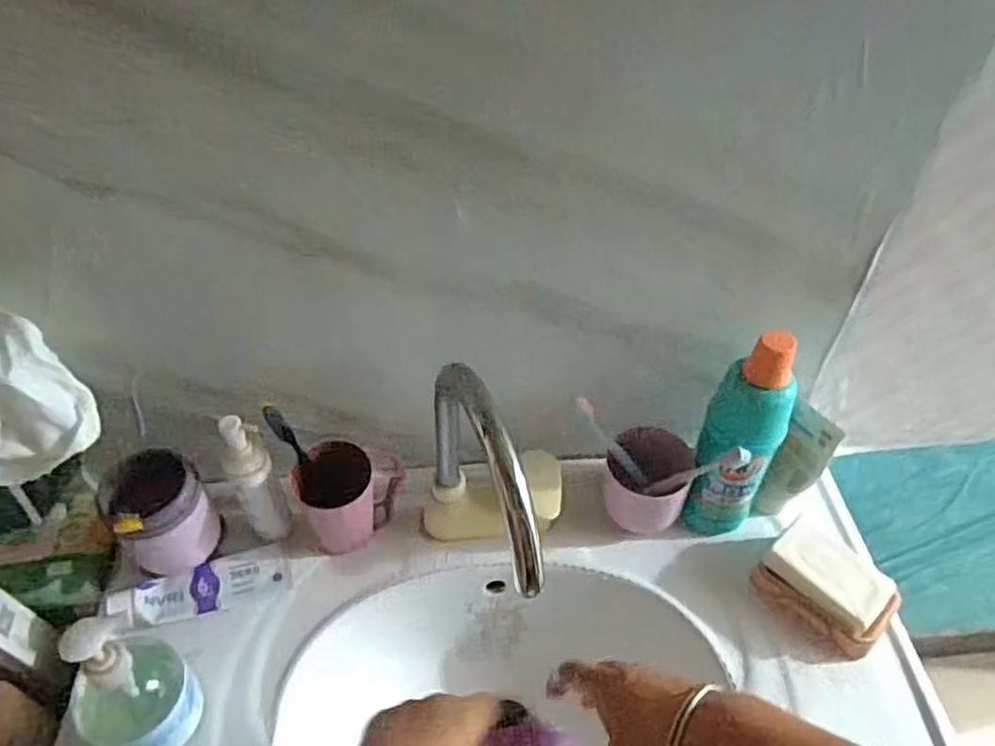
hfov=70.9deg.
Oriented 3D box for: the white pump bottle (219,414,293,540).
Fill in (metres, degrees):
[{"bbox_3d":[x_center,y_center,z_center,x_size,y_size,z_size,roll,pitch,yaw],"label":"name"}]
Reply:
[{"bbox_3d":[-0.230,0.113,0.681,0.045,0.176,0.039,-26,53,-22],"label":"white pump bottle"}]

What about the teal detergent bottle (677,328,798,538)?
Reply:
[{"bbox_3d":[0.229,0.074,0.672,0.072,0.254,0.062,24,52,20],"label":"teal detergent bottle"}]

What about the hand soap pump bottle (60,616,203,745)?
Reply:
[{"bbox_3d":[-0.291,0.251,0.553,0.068,0.164,0.081,3,47,3],"label":"hand soap pump bottle"}]

